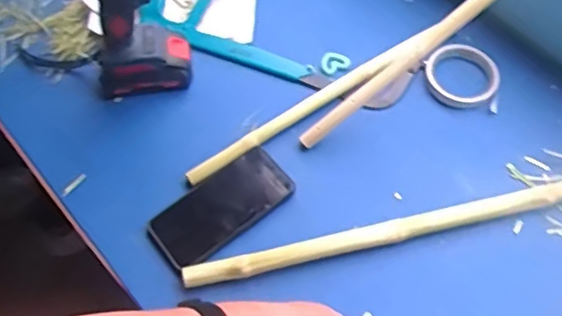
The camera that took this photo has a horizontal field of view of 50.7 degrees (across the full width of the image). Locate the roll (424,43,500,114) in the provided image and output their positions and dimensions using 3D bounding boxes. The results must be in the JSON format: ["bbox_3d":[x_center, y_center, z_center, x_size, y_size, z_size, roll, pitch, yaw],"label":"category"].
[{"bbox_3d":[0.237,-0.112,0.778,0.094,0.019,0.099,0,62,1],"label":"roll"}]

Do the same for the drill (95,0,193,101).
[{"bbox_3d":[-0.159,-0.166,0.697,0.166,0.221,0.077,2,62,2],"label":"drill"}]

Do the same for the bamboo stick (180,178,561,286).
[{"bbox_3d":[0.147,0.078,0.676,0.515,0.019,0.029,-13,63,-6],"label":"bamboo stick"}]

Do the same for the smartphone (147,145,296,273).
[{"bbox_3d":[-0.068,0.055,0.685,0.165,0.006,0.079,-37,67,-17],"label":"smartphone"}]

